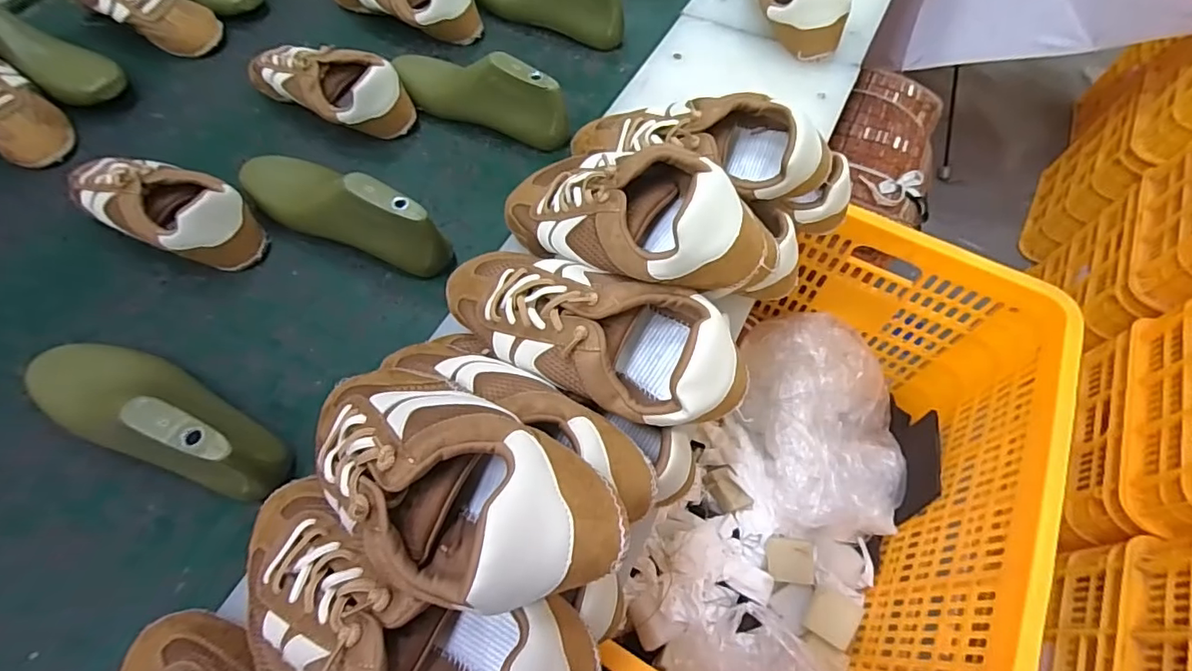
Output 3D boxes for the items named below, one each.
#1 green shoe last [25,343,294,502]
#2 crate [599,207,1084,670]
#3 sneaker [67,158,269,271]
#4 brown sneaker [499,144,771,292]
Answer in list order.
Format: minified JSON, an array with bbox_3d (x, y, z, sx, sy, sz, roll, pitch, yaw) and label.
[{"bbox_3d":[-0.353,0.061,0.437,0.218,0.094,0.083,18,63,7],"label":"green shoe last"},{"bbox_3d":[0.298,0.181,0.690,0.315,0.315,0.568,27,65,12],"label":"crate"},{"bbox_3d":[-0.448,-0.137,0.555,0.206,0.065,0.096,24,64,11],"label":"sneaker"},{"bbox_3d":[0.010,-0.096,0.413,0.232,0.073,0.099,24,61,40],"label":"brown sneaker"}]

